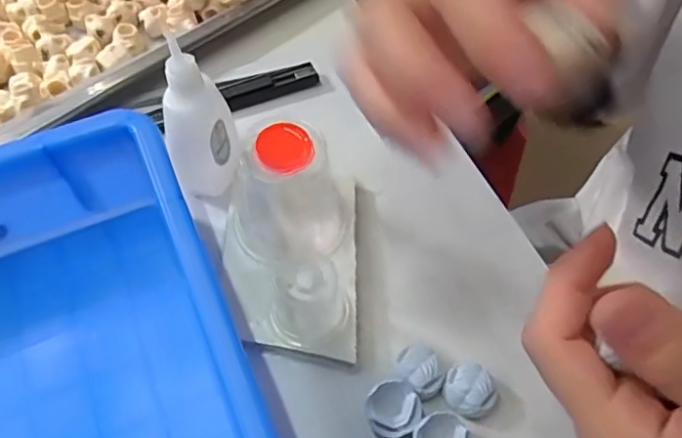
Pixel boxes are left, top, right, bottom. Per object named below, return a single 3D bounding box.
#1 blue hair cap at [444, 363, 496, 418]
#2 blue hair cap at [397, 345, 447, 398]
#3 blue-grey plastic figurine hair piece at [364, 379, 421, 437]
[{"bbox_3d":[0.059,0.078,0.253,0.021,0.013,0.023,1,58,-2],"label":"blue hair cap"},{"bbox_3d":[0.036,0.072,0.259,0.019,0.017,0.023,-38,67,-23],"label":"blue hair cap"},{"bbox_3d":[0.023,0.085,0.249,0.023,0.013,0.024,1,58,-2],"label":"blue-grey plastic figurine hair piece"}]

